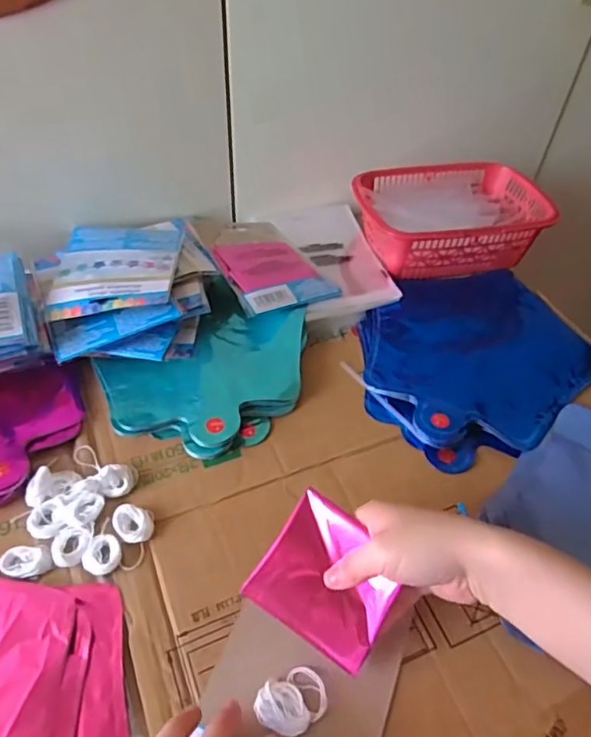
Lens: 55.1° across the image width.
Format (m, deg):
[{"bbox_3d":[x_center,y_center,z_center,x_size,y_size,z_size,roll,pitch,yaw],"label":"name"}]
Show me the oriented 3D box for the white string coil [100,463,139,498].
[{"bbox_3d":[-0.139,0.087,0.447,0.027,0.013,0.023,-16,51,-18],"label":"white string coil"}]

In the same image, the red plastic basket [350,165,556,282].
[{"bbox_3d":[0.173,-0.173,0.661,0.207,0.070,0.142,-5,49,-9],"label":"red plastic basket"}]

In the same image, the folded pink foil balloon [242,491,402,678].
[{"bbox_3d":[0.023,0.141,0.379,0.088,0.008,0.084,32,87,13],"label":"folded pink foil balloon"}]

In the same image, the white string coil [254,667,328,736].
[{"bbox_3d":[-0.002,0.211,0.358,0.045,0.005,0.034,-16,51,-18],"label":"white string coil"}]

